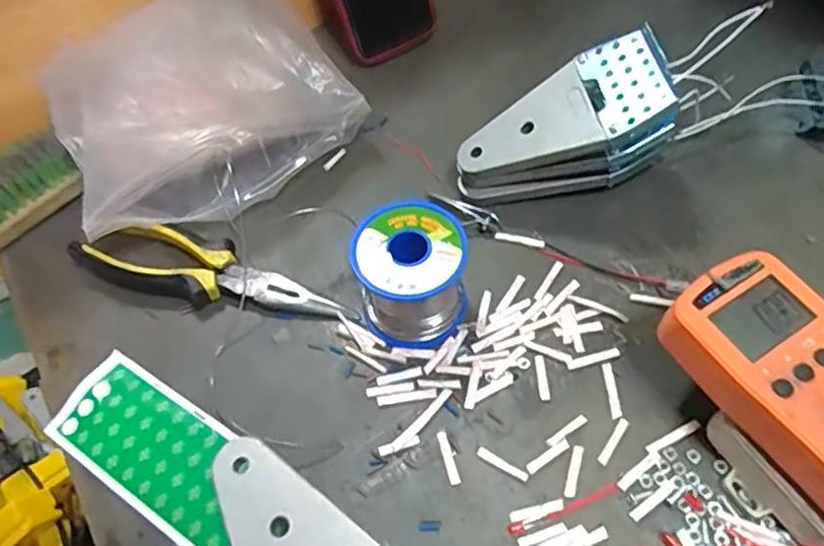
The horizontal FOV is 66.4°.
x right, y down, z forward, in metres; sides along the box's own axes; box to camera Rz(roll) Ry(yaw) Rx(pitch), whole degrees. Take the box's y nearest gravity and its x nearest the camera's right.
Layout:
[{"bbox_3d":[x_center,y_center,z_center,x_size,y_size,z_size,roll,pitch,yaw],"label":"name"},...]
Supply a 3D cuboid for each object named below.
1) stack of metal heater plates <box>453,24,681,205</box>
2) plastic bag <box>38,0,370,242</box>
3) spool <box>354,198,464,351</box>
[{"bbox_3d":[0.097,-0.091,0.413,0.128,0.090,0.064,-12,57,-3],"label":"stack of metal heater plates"},{"bbox_3d":[-0.151,-0.123,0.453,0.190,0.087,0.149,-28,59,-13],"label":"plastic bag"},{"bbox_3d":[0.000,0.002,0.377,0.065,0.063,0.066,-2,57,4],"label":"spool"}]

